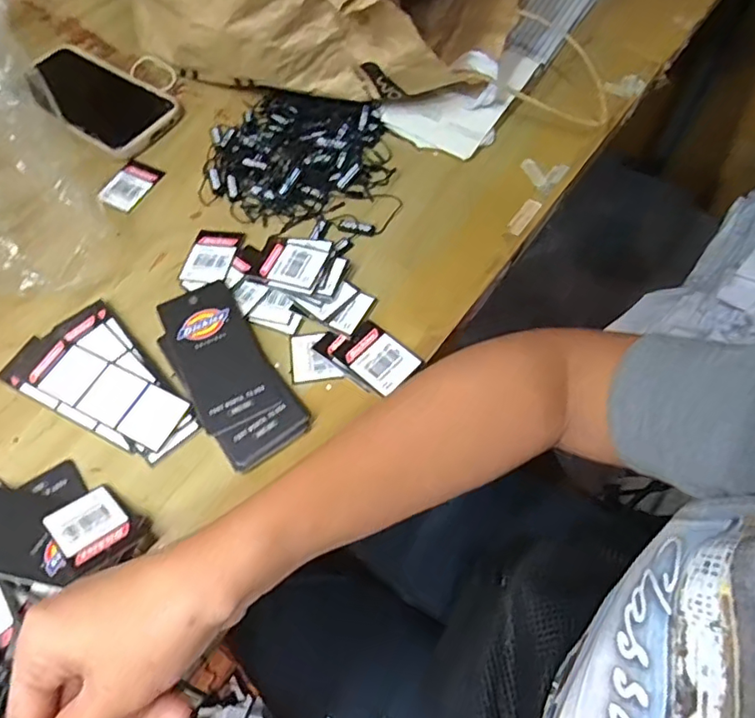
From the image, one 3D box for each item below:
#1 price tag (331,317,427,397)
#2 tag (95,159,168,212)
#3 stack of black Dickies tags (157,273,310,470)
[{"bbox_3d":[0.000,-0.001,0.368,0.049,0.004,0.036,36,69,19],"label":"price tag"},{"bbox_3d":[-0.200,-0.142,0.454,0.034,0.005,0.052,21,64,6],"label":"tag"},{"bbox_3d":[-0.099,0.006,0.362,0.057,0.008,0.134,-31,65,-14],"label":"stack of black Dickies tags"}]

